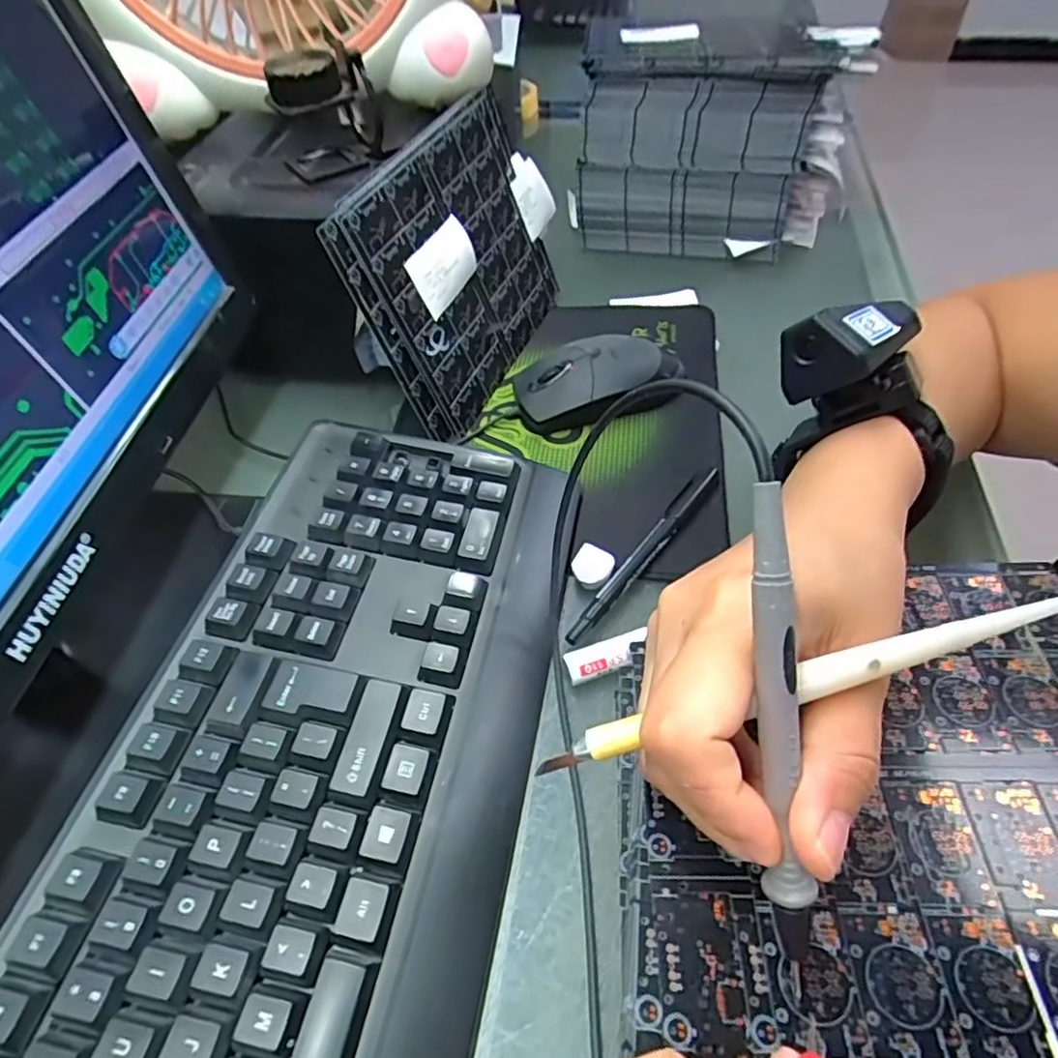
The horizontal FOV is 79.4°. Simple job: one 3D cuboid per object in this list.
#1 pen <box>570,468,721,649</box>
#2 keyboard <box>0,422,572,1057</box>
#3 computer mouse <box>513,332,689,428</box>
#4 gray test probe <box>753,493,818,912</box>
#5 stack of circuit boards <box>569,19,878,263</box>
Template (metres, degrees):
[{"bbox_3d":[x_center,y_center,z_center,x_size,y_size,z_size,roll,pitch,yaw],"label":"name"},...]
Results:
[{"bbox_3d":[0.064,0.010,0.340,0.011,0.007,0.139,31,59,26],"label":"pen"},{"bbox_3d":[-0.088,0.123,0.241,0.153,0.044,0.422,7,52,9],"label":"keyboard"},{"bbox_3d":[0.047,-0.100,0.418,0.111,0.039,0.057,-17,52,-10],"label":"computer mouse"},{"bbox_3d":[0.065,0.045,0.163,0.012,0.108,0.008,-5,8,0],"label":"gray test probe"},{"bbox_3d":[0.152,-0.308,0.516,0.222,0.155,0.078,3,45,-1],"label":"stack of circuit boards"}]

